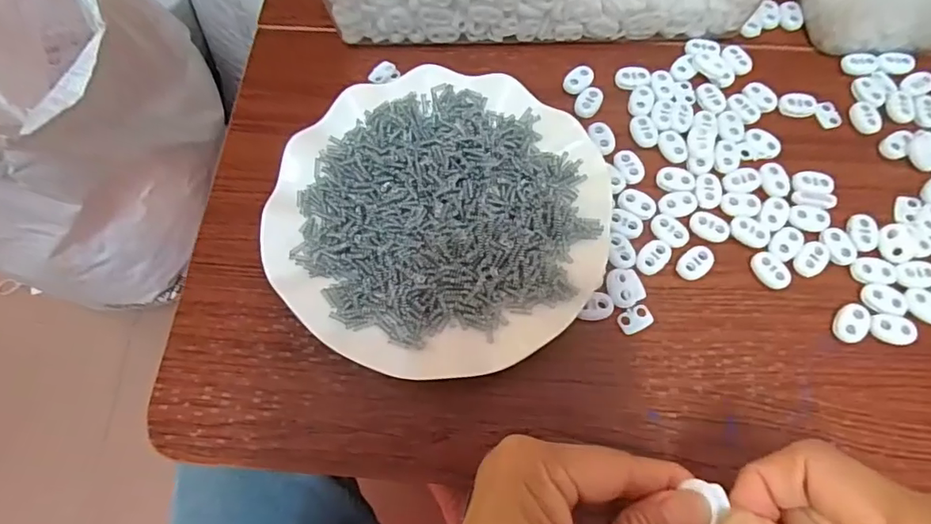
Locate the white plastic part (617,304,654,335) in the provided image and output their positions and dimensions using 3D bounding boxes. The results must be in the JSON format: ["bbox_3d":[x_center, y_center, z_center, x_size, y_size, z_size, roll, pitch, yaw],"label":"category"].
[{"bbox_3d":[0.094,0.032,0.287,0.018,0.004,0.013,-21,70,-7],"label":"white plastic part"}]

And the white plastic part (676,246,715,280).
[{"bbox_3d":[0.131,0.000,0.296,0.022,0.005,0.015,-35,72,-11],"label":"white plastic part"}]

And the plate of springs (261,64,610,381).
[{"bbox_3d":[-0.015,-0.028,0.299,0.180,0.021,0.179,0,69,1],"label":"plate of springs"}]

